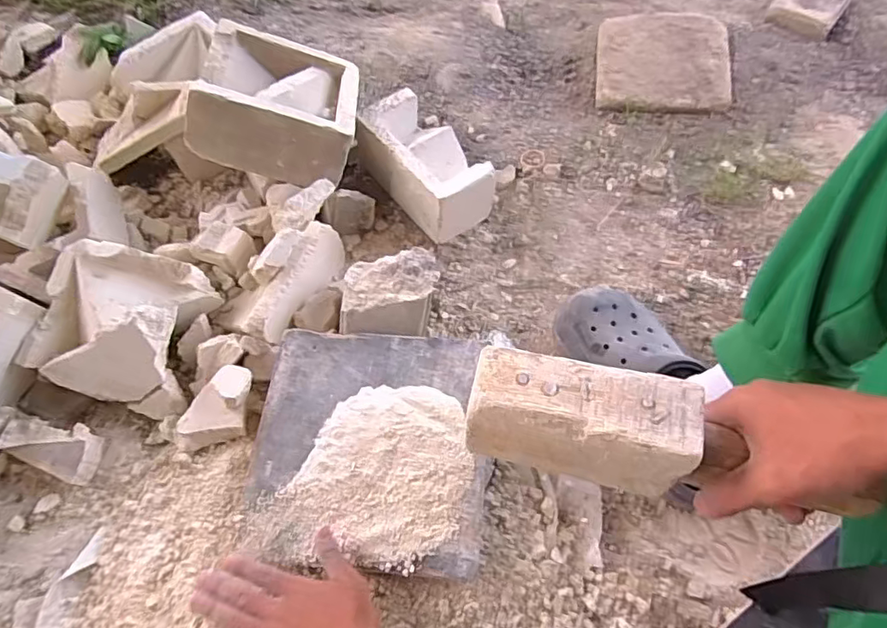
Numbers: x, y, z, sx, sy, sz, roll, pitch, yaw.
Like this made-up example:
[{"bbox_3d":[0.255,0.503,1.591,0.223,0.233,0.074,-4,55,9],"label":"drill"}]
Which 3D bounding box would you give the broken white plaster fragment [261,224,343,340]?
[{"bbox_3d":[-0.177,-0.036,0.704,0.028,0.085,0.167,15,63,8],"label":"broken white plaster fragment"}]

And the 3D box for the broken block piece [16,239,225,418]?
[{"bbox_3d":[-0.385,0.013,0.658,0.182,0.089,0.166,12,63,7],"label":"broken block piece"}]

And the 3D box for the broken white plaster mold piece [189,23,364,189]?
[{"bbox_3d":[-0.231,-0.294,0.779,0.203,0.115,0.198,11,46,-18],"label":"broken white plaster mold piece"}]

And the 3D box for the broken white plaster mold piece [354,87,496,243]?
[{"bbox_3d":[-0.027,-0.215,0.805,0.123,0.109,0.198,-40,69,-18],"label":"broken white plaster mold piece"}]

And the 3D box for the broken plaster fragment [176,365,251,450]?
[{"bbox_3d":[-0.254,0.105,0.616,0.068,0.034,0.097,12,63,7],"label":"broken plaster fragment"}]

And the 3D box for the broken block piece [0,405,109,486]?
[{"bbox_3d":[-0.458,0.145,0.633,0.144,0.036,0.057,18,64,10],"label":"broken block piece"}]

